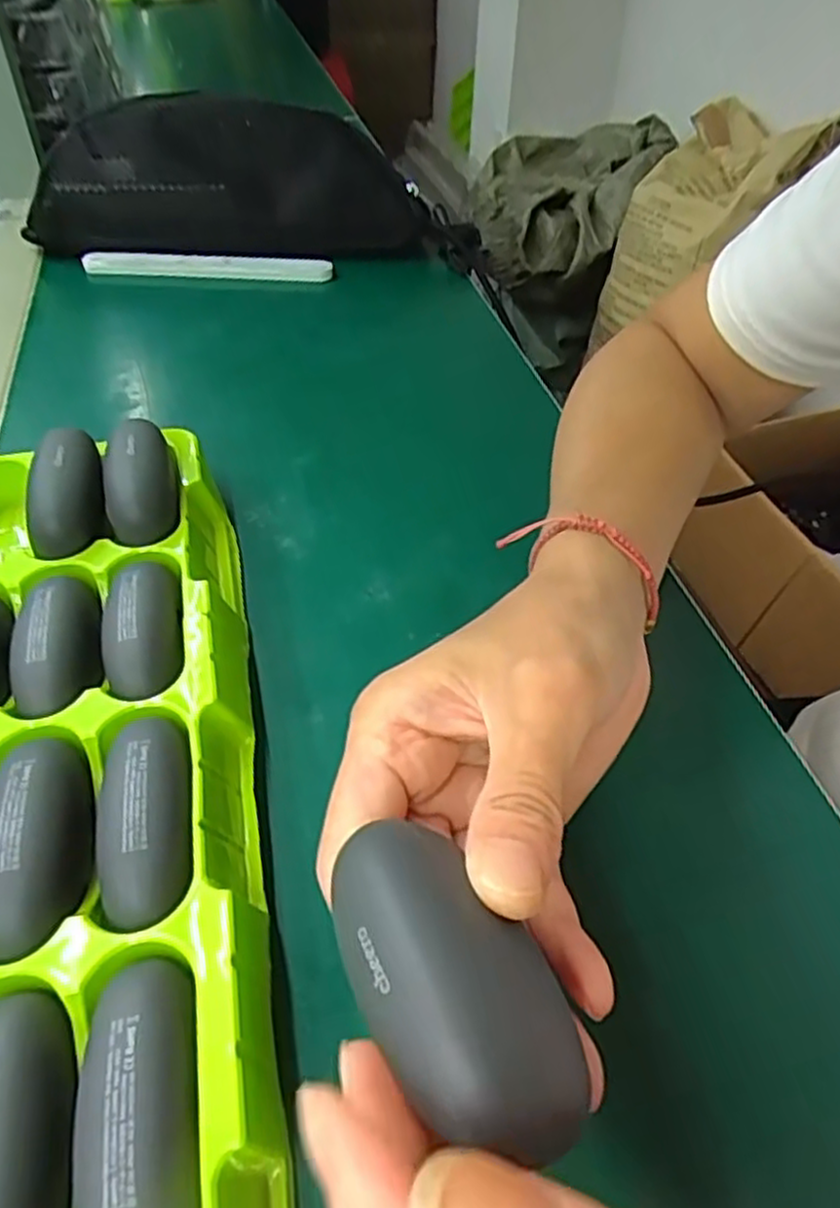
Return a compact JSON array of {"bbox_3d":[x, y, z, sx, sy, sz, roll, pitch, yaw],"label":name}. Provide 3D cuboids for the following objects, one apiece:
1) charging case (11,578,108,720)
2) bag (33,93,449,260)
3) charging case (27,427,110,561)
[{"bbox_3d":[-0.129,0.011,0.262,0.028,0.018,0.063,-13,49,-14],"label":"charging case"},{"bbox_3d":[-0.137,-0.308,0.548,0.294,0.095,0.059,2,47,0],"label":"bag"},{"bbox_3d":[-0.142,-0.047,0.300,0.029,0.023,0.064,-7,64,-8],"label":"charging case"}]

